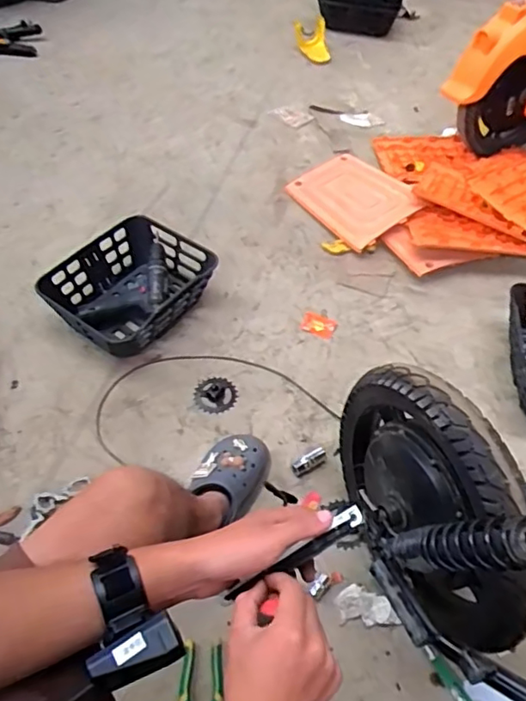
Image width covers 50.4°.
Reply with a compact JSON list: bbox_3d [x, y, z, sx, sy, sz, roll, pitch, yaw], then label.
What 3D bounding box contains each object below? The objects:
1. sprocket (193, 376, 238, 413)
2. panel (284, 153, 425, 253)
[{"bbox_3d":[-0.097,0.089,1.136,0.085,0.013,0.087,0,52,0],"label":"sprocket"},{"bbox_3d":[0.248,-0.418,1.511,0.258,0.030,0.313,-36,59,-14],"label":"panel"}]

